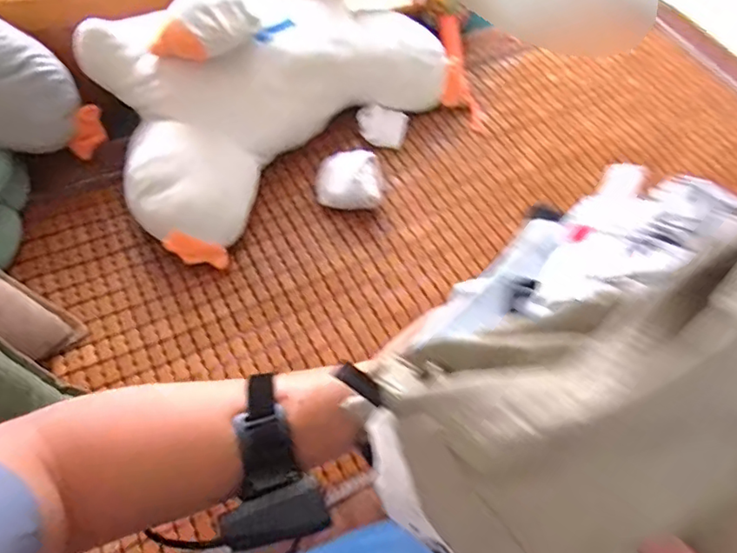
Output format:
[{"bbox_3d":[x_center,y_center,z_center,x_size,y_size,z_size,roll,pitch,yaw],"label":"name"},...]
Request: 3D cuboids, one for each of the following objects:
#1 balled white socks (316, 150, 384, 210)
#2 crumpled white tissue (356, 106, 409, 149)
[{"bbox_3d":[-0.026,-0.134,0.788,0.091,0.057,0.066,3,60,0],"label":"balled white socks"},{"bbox_3d":[0.023,-0.231,0.865,0.078,0.030,0.055,2,60,-1],"label":"crumpled white tissue"}]

